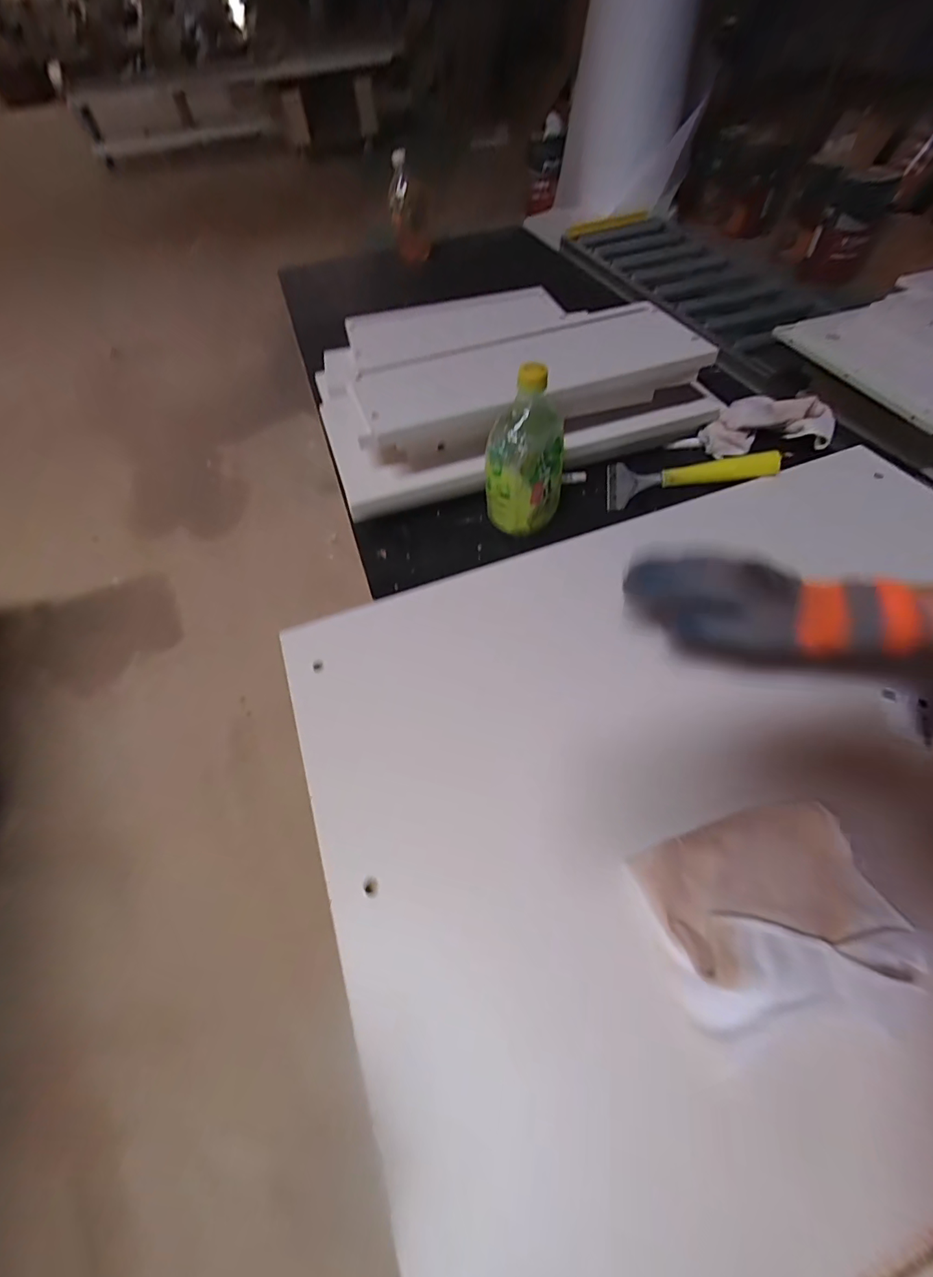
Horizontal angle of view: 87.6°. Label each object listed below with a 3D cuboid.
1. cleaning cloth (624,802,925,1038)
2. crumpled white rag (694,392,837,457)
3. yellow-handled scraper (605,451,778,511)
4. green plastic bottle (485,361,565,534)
[{"bbox_3d":[0.213,0.189,0.340,0.159,0.032,0.123,-13,54,-5],"label":"cleaning cloth"},{"bbox_3d":[0.420,-0.301,0.685,0.172,0.045,0.081,-4,53,2],"label":"crumpled white rag"},{"bbox_3d":[0.297,-0.222,0.651,0.222,0.035,0.078,-8,53,-1],"label":"yellow-handled scraper"},{"bbox_3d":[0.067,-0.212,0.551,0.085,0.177,0.077,4,54,8],"label":"green plastic bottle"}]

